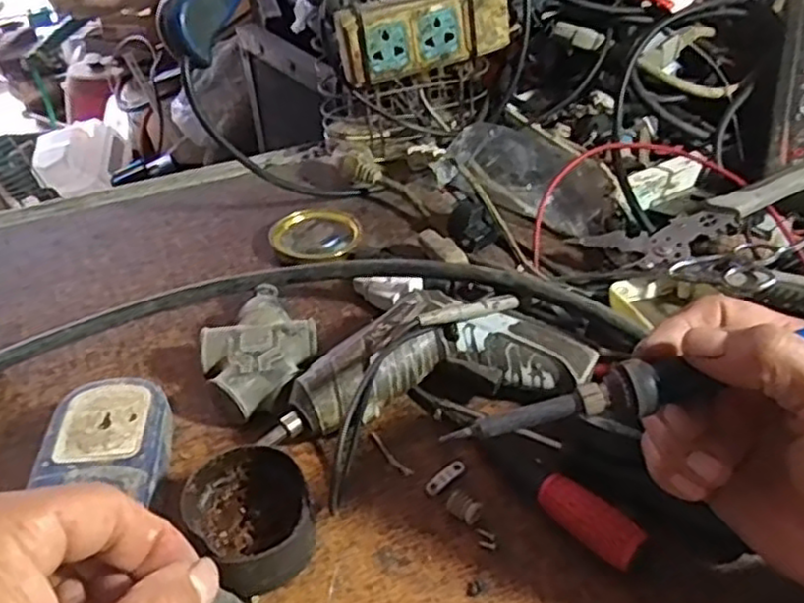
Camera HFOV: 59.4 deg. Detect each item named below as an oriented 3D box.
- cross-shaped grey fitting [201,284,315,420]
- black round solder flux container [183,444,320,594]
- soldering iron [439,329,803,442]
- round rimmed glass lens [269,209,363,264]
[{"bbox_3d":[-0.090,0.030,0.437,0.067,0.033,0.092,-27,46,-23],"label":"cross-shaped grey fitting"},{"bbox_3d":[-0.070,0.101,0.339,0.055,0.029,0.062,-31,48,-26],"label":"black round solder flux container"},{"bbox_3d":[0.123,0.027,0.278,0.210,0.015,0.019,-14,42,-1],"label":"soldering iron"},{"bbox_3d":[-0.065,-0.049,0.537,0.067,0.017,0.055,-15,42,-11],"label":"round rimmed glass lens"}]

